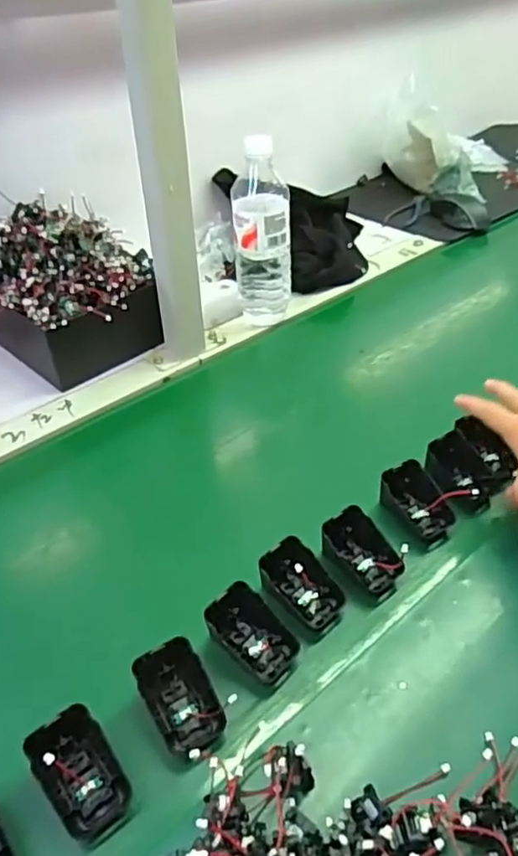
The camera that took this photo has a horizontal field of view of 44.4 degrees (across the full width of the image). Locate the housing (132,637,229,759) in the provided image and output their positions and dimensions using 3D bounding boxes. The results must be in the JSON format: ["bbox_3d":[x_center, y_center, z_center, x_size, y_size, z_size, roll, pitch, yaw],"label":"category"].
[{"bbox_3d":[-0.053,0.184,0.434,0.042,0.035,0.062,-22,43,-23],"label":"housing"}]

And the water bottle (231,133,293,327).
[{"bbox_3d":[0.005,-0.235,0.781,0.070,0.216,0.058,-2,39,0],"label":"water bottle"}]

